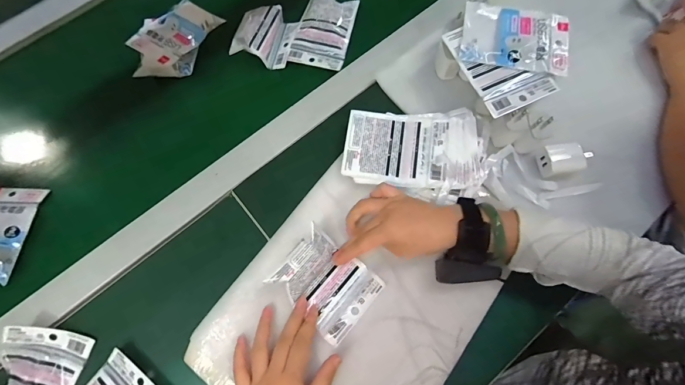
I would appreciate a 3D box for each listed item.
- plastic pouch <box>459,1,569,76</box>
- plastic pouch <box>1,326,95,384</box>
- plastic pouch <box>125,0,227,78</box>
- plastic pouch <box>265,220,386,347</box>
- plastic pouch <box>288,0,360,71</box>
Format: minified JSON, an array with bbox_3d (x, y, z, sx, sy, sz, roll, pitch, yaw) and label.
[{"bbox_3d":[0.233,-0.211,0.446,0.134,0.015,0.096,12,73,5],"label":"plastic pouch"},{"bbox_3d":[-0.372,0.223,0.383,0.086,0.033,0.120,19,73,7],"label":"plastic pouch"},{"bbox_3d":[-0.280,-0.252,0.543,0.112,0.023,0.153,22,74,8],"label":"plastic pouch"},{"bbox_3d":[-0.018,0.111,0.399,0.110,0.042,0.092,40,77,13],"label":"plastic pouch"},{"bbox_3d":[-0.032,-0.267,0.542,0.091,0.025,0.125,13,73,6],"label":"plastic pouch"}]

